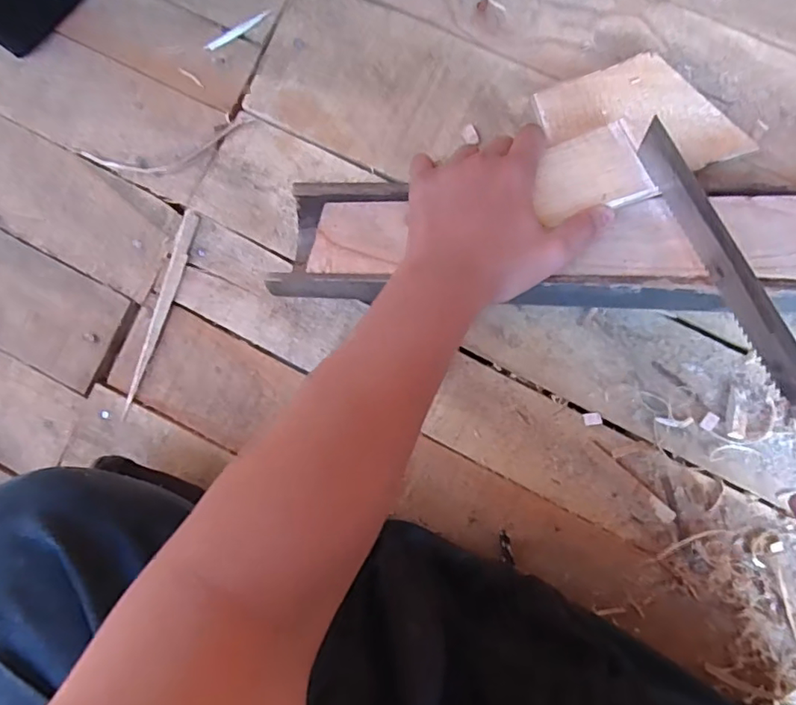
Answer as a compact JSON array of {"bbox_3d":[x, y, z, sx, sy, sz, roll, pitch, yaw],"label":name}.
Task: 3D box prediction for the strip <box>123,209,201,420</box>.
[{"bbox_3d":[-0.195,-0.033,0.456,0.016,0.005,0.172,20,91,6],"label":"strip"}]

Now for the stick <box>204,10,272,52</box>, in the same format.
[{"bbox_3d":[-0.129,-0.260,0.450,0.060,0.004,0.007,-27,86,5],"label":"stick"}]

